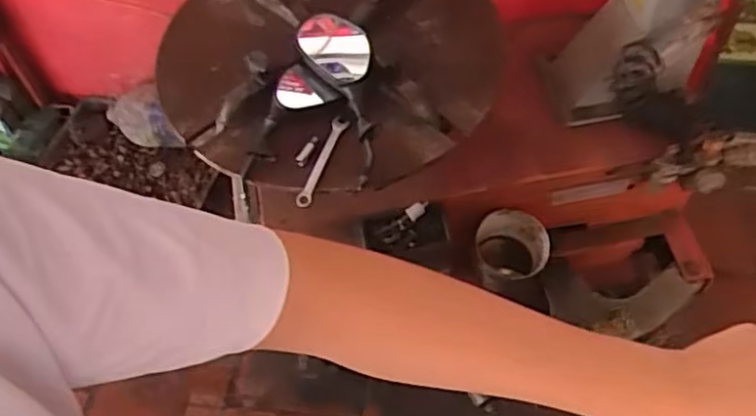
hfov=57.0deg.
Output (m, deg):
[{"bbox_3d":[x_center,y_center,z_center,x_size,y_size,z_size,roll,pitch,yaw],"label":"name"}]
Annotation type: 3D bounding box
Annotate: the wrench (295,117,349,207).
[{"bbox_3d":[-0.078,-0.064,0.972,0.022,0.008,0.141,24,69,-1],"label":"wrench"}]

